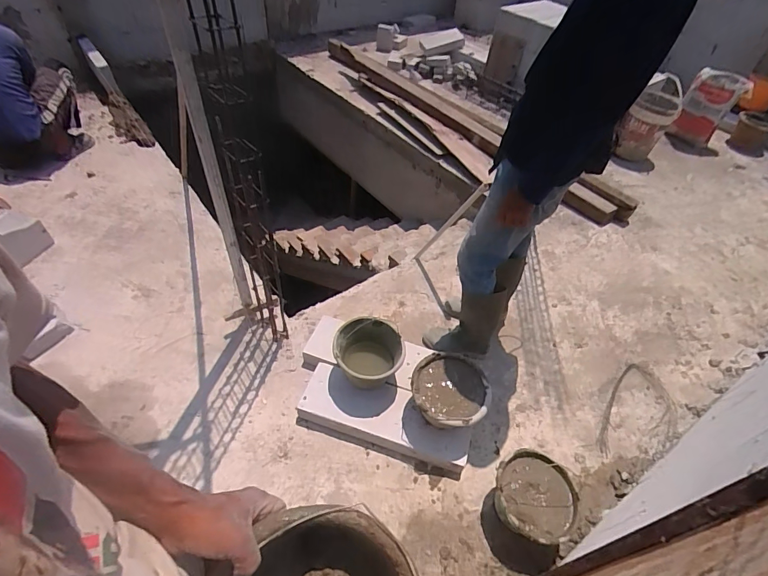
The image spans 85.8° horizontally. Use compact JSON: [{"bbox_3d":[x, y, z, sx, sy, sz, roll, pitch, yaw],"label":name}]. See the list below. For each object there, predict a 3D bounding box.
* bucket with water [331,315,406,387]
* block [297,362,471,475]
[{"bbox_3d":[-0.054,0.236,1.459,0.233,0.178,0.226,3,48,-4],"label":"bucket with water"},{"bbox_3d":[0.004,0.451,1.451,0.597,0.092,0.201,18,48,10],"label":"block"}]

